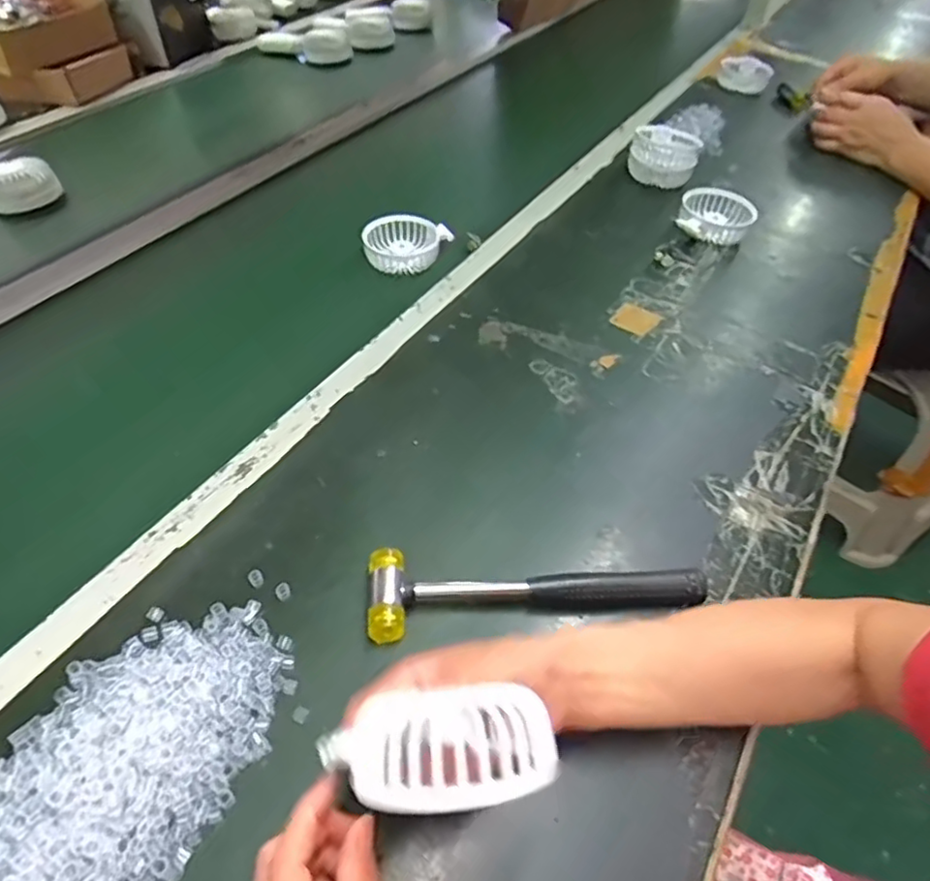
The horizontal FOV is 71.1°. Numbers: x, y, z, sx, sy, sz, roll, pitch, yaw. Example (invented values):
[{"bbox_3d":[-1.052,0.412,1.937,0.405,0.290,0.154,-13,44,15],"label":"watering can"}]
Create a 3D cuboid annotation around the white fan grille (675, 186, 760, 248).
[{"bbox_3d":[0.320,-0.285,0.831,0.093,0.037,0.098,18,50,13],"label":"white fan grille"}]

